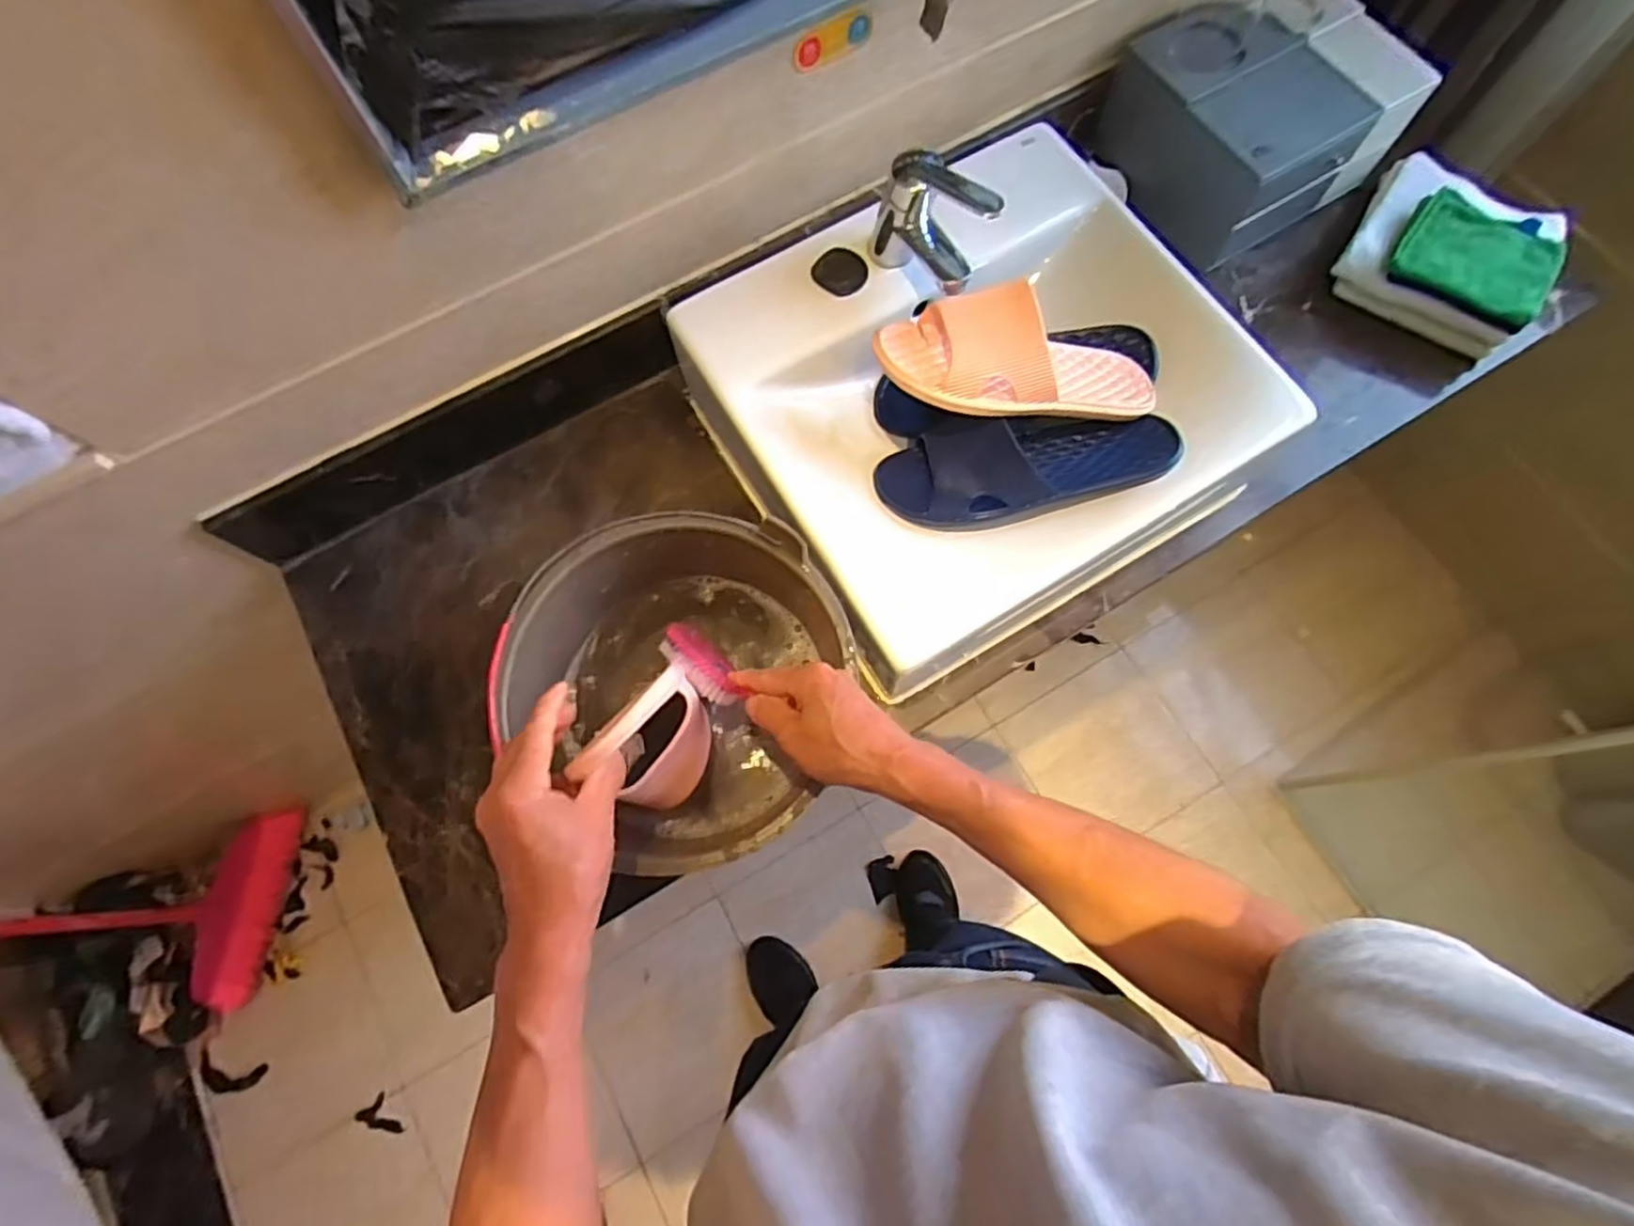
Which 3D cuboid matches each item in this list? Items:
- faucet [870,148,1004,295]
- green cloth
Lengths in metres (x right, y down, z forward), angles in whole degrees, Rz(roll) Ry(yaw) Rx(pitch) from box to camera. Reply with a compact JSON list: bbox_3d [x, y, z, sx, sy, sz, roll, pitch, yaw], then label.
[{"bbox_3d":[0.100,-0.341,0.652,0.055,0.100,0.115,-44,76,-11],"label":"faucet"},{"bbox_3d":[0.640,-0.346,0.708,0.137,0.024,0.093,40,96,25],"label":"green cloth"}]

